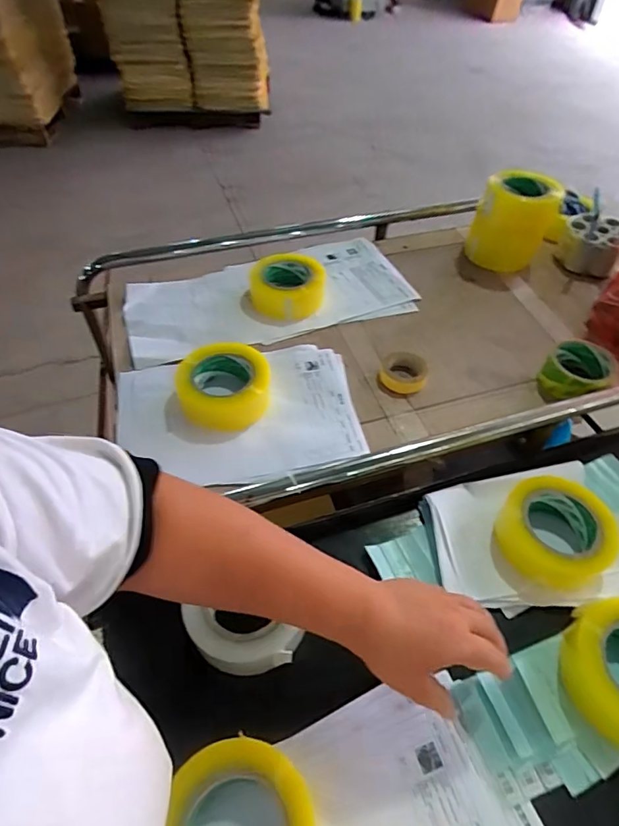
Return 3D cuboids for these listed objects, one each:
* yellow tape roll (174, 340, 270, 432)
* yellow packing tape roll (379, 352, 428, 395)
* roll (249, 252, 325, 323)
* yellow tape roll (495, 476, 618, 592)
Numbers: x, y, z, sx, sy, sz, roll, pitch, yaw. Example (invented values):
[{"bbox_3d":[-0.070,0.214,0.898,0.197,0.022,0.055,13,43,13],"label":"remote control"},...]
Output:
[{"bbox_3d":[-0.110,-0.044,0.666,0.113,0.061,0.120,1,49,-1],"label":"yellow tape roll"},{"bbox_3d":[0.142,-0.060,0.723,0.066,0.029,0.068,1,49,-1],"label":"yellow packing tape roll"},{"bbox_3d":[-0.040,-0.219,0.834,0.120,0.062,0.120,1,49,-1],"label":"roll"},{"bbox_3d":[0.290,0.141,0.571,0.120,0.069,0.120,1,49,-1],"label":"yellow tape roll"}]

